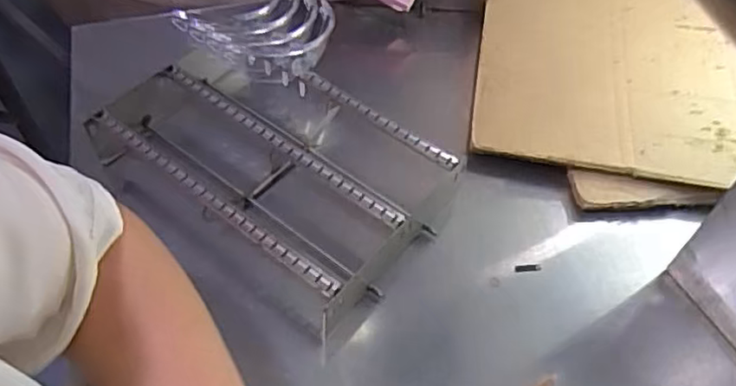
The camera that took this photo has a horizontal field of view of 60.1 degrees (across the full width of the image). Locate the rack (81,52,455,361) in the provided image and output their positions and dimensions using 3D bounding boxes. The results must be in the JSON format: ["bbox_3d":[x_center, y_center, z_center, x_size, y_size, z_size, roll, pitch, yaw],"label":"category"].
[{"bbox_3d":[-0.098,-0.037,0.633,0.343,0.076,0.193,32,58,21],"label":"rack"}]

